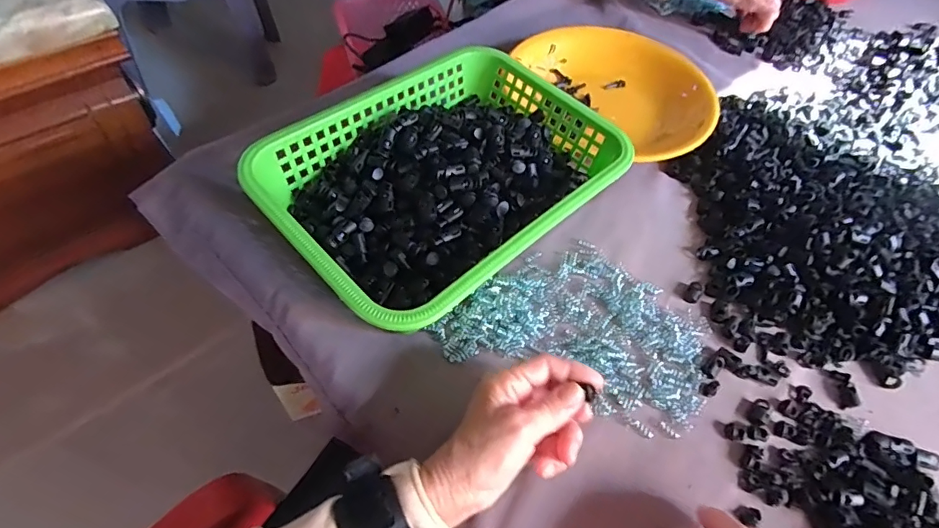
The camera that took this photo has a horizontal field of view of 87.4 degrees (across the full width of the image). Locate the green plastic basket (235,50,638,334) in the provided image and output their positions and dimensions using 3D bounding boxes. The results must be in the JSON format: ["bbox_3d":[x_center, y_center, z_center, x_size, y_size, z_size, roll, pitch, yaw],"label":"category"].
[{"bbox_3d":[-0.018,-0.074,0.451,0.300,0.076,0.217,-38,67,-27],"label":"green plastic basket"}]

